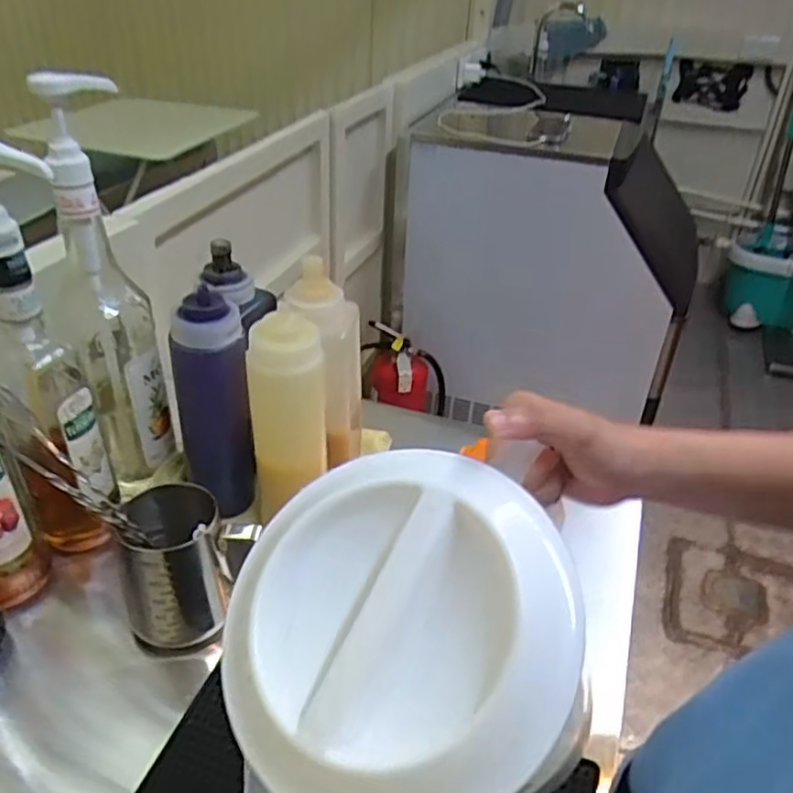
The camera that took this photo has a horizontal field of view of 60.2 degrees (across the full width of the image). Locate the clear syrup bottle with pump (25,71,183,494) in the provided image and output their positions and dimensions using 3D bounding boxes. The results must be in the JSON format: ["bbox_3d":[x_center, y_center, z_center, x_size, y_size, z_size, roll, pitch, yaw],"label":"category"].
[{"bbox_3d":[-0.259,-0.088,0.620,0.067,0.375,0.095,-15,39,-24],"label":"clear syrup bottle with pump"}]

